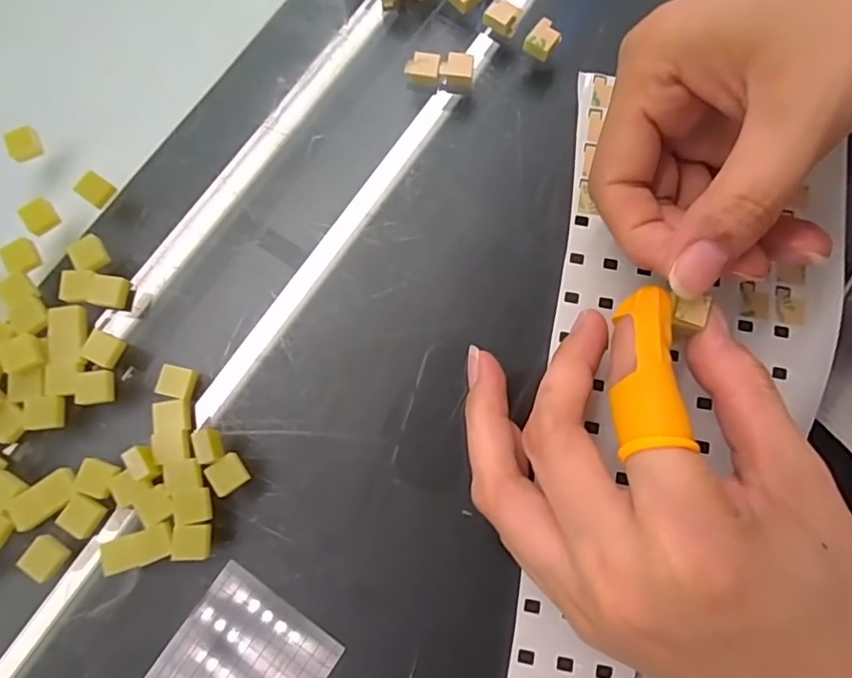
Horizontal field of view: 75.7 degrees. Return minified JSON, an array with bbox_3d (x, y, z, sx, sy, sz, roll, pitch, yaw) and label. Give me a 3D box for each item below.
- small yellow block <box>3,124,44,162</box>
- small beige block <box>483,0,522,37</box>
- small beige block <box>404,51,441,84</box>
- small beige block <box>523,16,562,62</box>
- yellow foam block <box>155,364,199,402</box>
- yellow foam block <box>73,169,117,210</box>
[{"bbox_3d":[-0.149,-0.072,0.203,0.011,0.006,0.011,-26,79,-5],"label":"small yellow block"},{"bbox_3d":[0.029,-0.125,0.212,0.013,0.006,0.011,29,80,7],"label":"small beige block"},{"bbox_3d":[-0.001,-0.102,0.206,0.013,0.004,0.011,4,78,2],"label":"small beige block"},{"bbox_3d":[0.045,-0.115,0.210,0.011,0.005,0.014,32,80,7],"label":"small beige block"},{"bbox_3d":[-0.084,0.014,0.184,0.012,0.004,0.010,13,78,4],"label":"yellow foam block"},{"bbox_3d":[-0.120,-0.054,0.199,0.011,0.004,0.010,34,80,8],"label":"yellow foam block"}]

